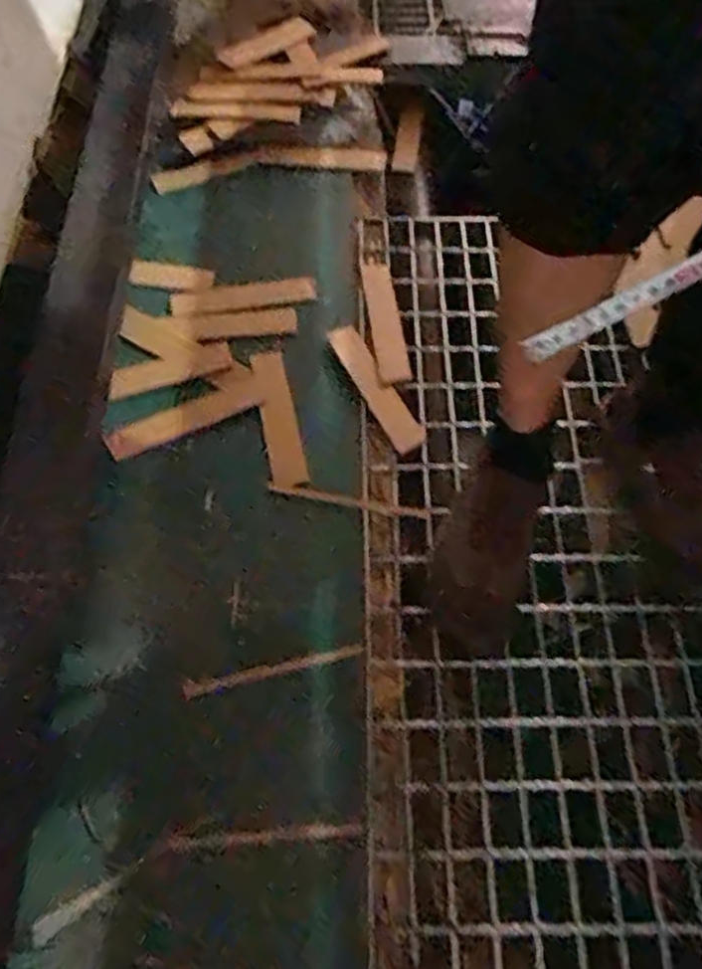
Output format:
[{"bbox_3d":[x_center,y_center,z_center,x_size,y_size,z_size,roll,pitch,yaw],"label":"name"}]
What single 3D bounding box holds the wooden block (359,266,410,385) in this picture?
[{"bbox_3d":[0.041,-0.214,0.940,0.041,0.007,0.196,-6,62,-3],"label":"wooden block"}]

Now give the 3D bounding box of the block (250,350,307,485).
[{"bbox_3d":[-0.088,-0.082,0.873,0.041,0.007,0.184,-10,62,-5],"label":"block"}]

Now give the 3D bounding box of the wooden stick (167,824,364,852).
[{"bbox_3d":[-0.078,0.323,0.670,0.174,0.011,0.014,-3,62,-1],"label":"wooden stick"}]

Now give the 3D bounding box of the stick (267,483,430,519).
[{"bbox_3d":[-0.004,0.017,0.821,0.183,0.009,0.013,13,63,7],"label":"stick"}]

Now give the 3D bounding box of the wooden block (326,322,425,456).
[{"bbox_3d":[0.030,-0.120,0.893,0.040,0.012,0.193,-25,65,-13],"label":"wooden block"}]

